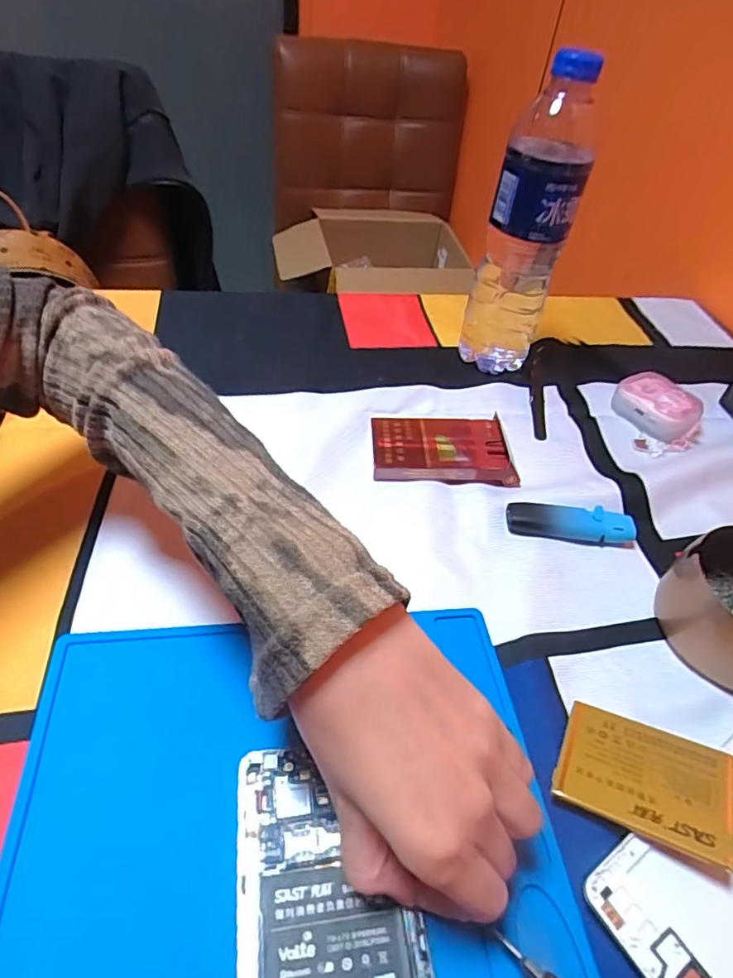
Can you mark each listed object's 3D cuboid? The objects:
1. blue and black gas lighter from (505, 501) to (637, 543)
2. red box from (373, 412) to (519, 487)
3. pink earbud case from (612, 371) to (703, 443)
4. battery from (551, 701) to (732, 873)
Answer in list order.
[{"bbox_3d":[0.138,0.023,0.380,0.084,0.012,0.021,6,45,-1],"label":"blue and black gas lighter"},{"bbox_3d":[0.055,-0.030,0.417,0.099,0.017,0.058,3,45,-4],"label":"red box"},{"bbox_3d":[0.247,-0.069,0.480,0.046,0.028,0.067,-32,57,-32],"label":"pink earbud case"},{"bbox_3d":[0.128,0.132,0.261,0.073,0.004,0.054,12,37,26],"label":"battery"}]

